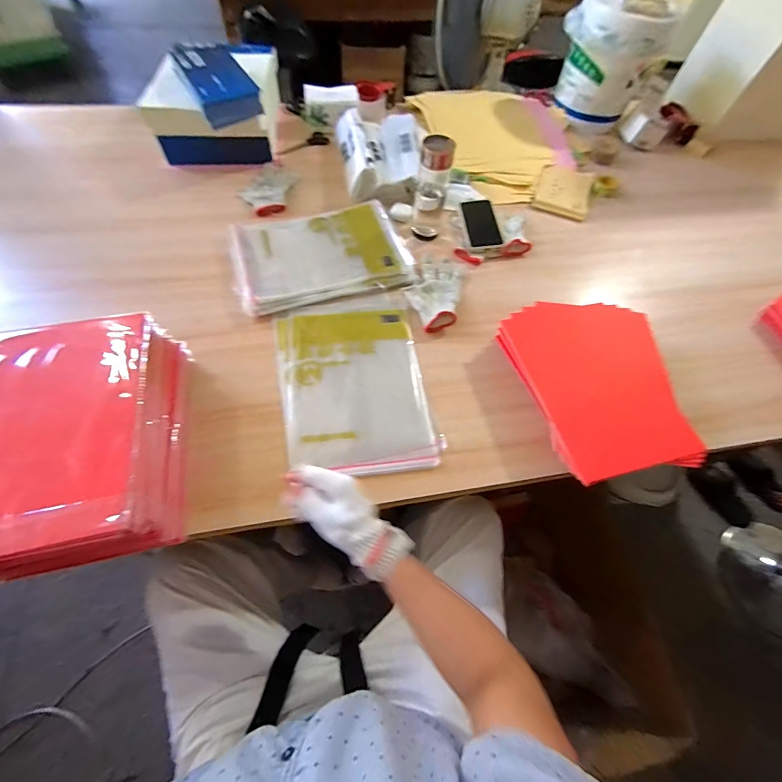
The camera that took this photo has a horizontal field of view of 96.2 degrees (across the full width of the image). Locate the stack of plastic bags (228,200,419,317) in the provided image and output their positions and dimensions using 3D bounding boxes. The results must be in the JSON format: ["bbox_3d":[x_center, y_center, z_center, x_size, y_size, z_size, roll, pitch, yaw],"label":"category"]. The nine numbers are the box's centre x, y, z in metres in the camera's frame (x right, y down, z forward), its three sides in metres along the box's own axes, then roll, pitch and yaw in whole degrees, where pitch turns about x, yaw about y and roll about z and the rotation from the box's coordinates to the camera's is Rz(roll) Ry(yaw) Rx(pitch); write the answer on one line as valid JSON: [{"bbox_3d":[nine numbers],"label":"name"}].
[{"bbox_3d":[-0.147,-0.288,0.730,0.344,0.029,0.260,-17,64,-12],"label":"stack of plastic bags"}]

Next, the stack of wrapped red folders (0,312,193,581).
[{"bbox_3d":[-0.408,0.058,0.450,0.231,0.107,0.292,-10,62,-9],"label":"stack of wrapped red folders"}]

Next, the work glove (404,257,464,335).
[{"bbox_3d":[0.089,-0.201,0.696,0.099,0.033,0.190,14,61,4],"label":"work glove"}]

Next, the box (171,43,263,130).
[{"bbox_3d":[-0.402,-0.709,0.800,0.130,0.056,0.271,-25,66,-16],"label":"box"}]

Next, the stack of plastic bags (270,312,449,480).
[{"bbox_3d":[-0.064,-0.010,0.601,0.232,0.014,0.310,-9,62,-9],"label":"stack of plastic bags"}]

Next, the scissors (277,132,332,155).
[{"bbox_3d":[-0.235,-0.672,0.951,0.168,0.010,0.049,-27,66,-17],"label":"scissors"}]

